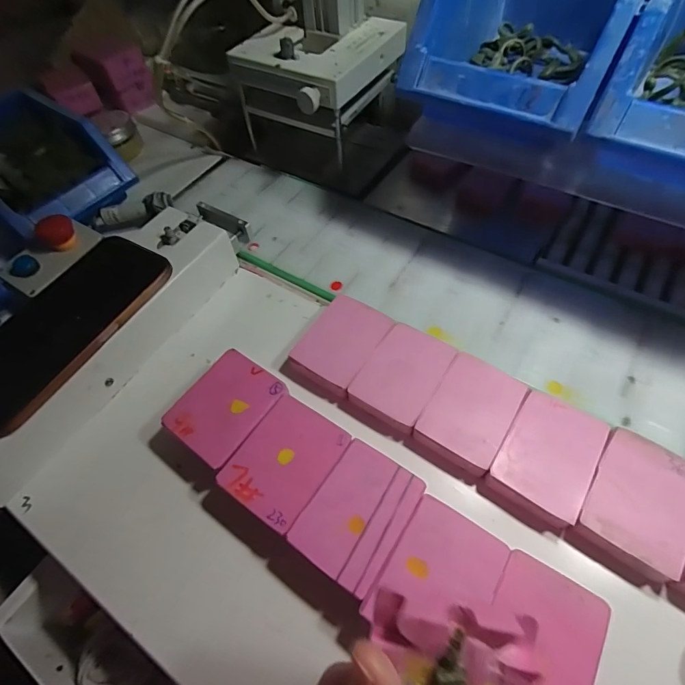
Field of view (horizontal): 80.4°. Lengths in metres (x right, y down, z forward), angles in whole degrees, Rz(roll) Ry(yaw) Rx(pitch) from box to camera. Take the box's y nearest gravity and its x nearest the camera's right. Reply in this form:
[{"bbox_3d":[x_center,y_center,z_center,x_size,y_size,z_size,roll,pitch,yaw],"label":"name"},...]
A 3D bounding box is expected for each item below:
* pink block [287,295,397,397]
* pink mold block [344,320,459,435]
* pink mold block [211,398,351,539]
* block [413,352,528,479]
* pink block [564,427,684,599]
[{"bbox_3d":[-0.001,0.001,0.317,0.054,0.018,0.076,30,65,20],"label":"pink block"},{"bbox_3d":[0.045,0.025,0.300,0.053,0.015,0.074,31,66,21],"label":"pink mold block"},{"bbox_3d":[-0.036,0.081,0.268,0.057,0.031,0.070,30,65,20],"label":"pink mold block"},{"bbox_3d":[0.089,0.049,0.283,0.053,0.014,0.075,29,65,20],"label":"block"},{"bbox_3d":[0.179,0.097,0.245,0.054,0.015,0.079,29,65,20],"label":"pink block"}]

